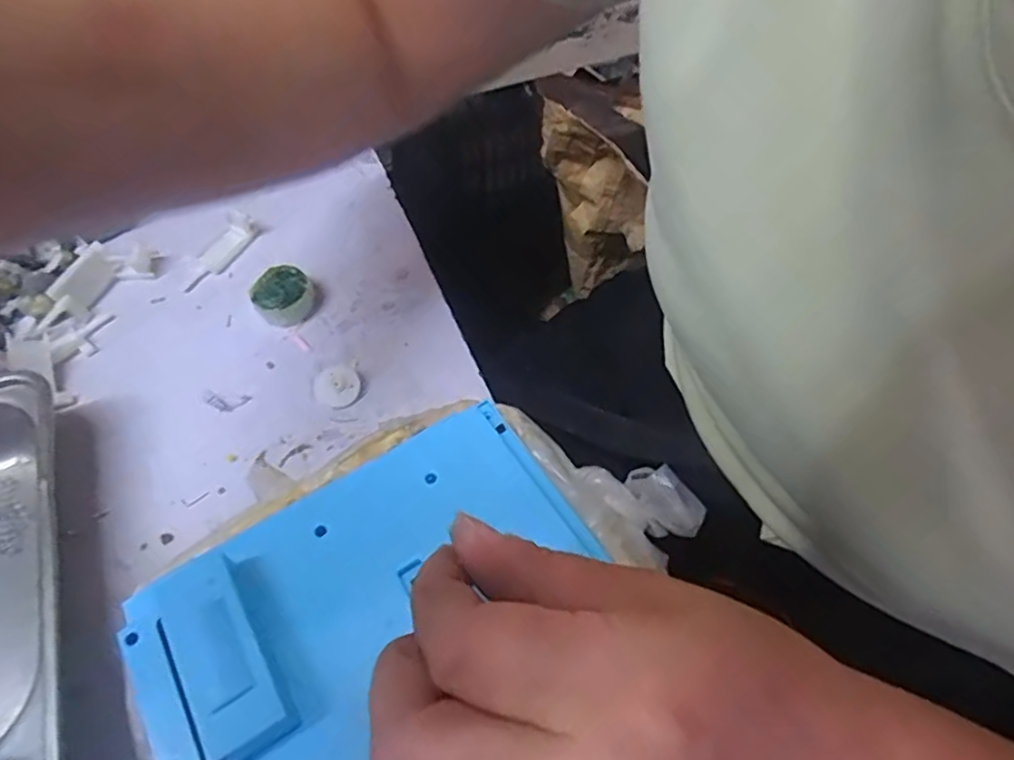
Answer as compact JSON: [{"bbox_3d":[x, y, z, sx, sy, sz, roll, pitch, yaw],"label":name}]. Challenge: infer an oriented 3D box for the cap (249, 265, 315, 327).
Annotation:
[{"bbox_3d":[-0.126,-0.048,0.366,0.029,0.017,0.031,1,55,-1],"label":"cap"}]

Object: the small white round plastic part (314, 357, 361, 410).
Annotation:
[{"bbox_3d":[-0.087,0.001,0.339,0.028,0.009,0.023,-32,62,-21],"label":"small white round plastic part"}]

